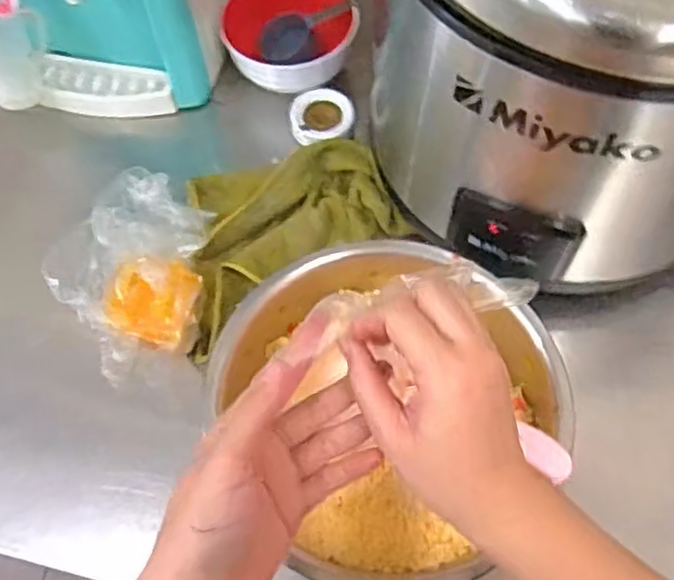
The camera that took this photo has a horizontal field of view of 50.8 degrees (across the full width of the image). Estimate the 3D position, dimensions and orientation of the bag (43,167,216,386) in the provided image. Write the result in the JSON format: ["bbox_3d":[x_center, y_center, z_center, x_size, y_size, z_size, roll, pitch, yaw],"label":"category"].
[{"bbox_3d":[-0.198,-0.032,0.692,0.154,0.045,0.195,-32,66,-14],"label":"bag"}]

